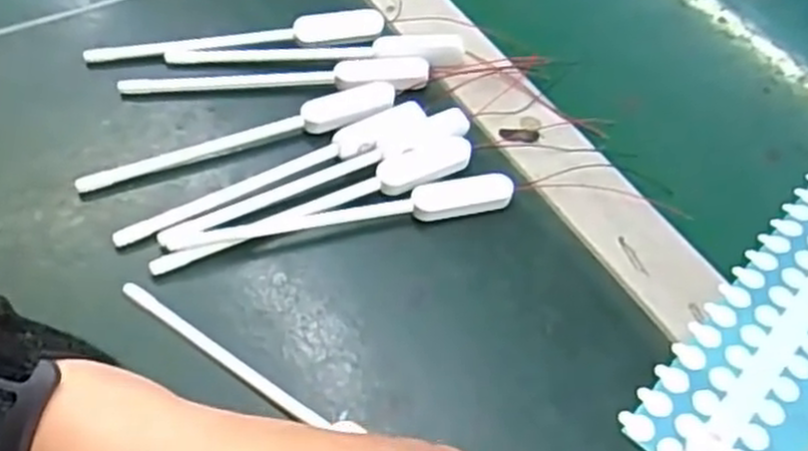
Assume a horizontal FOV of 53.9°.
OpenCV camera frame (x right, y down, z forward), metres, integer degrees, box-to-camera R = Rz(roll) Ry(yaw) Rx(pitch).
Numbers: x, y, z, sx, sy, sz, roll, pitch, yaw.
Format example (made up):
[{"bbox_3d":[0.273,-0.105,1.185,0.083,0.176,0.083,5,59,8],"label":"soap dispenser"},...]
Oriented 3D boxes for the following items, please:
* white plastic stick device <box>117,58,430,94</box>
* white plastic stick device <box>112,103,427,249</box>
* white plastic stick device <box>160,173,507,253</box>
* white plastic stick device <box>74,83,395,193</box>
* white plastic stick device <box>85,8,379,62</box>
[{"bbox_3d":[-0.060,-0.069,0.376,0.144,0.008,0.018,-3,53,-9],"label":"white plastic stick device"},{"bbox_3d":[-0.053,-0.023,0.341,0.142,0.012,0.016,-24,59,-22],"label":"white plastic stick device"},{"bbox_3d":[-0.026,-0.005,0.334,0.147,0.010,0.016,-8,54,-12],"label":"white plastic stick device"},{"bbox_3d":[-0.070,-0.039,0.353,0.144,0.009,0.020,-18,57,-19],"label":"white plastic stick device"},{"bbox_3d":[-0.083,-0.094,0.395,0.145,0.012,0.020,-6,53,-10],"label":"white plastic stick device"}]

